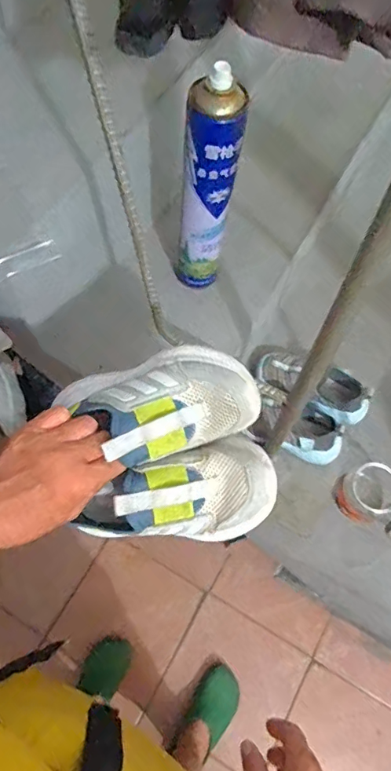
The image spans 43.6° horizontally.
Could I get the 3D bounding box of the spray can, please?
[{"bbox_3d":[0.014,-0.234,0.616,0.059,0.303,0.053,14,66,5],"label":"spray can"}]

